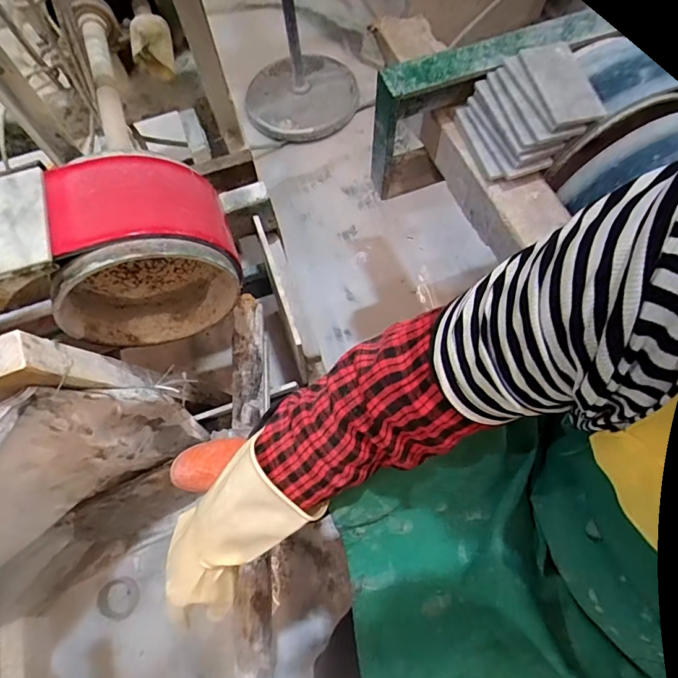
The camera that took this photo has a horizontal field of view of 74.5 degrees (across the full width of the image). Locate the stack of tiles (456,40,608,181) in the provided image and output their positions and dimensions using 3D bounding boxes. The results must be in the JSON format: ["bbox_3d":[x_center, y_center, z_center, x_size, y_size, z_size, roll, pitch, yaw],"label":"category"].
[{"bbox_3d":[0.294,-0.356,0.689,0.175,0.075,0.172,-18,71,-4],"label":"stack of tiles"}]

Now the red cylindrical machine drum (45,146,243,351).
[{"bbox_3d":[-0.310,-0.127,0.706,0.273,0.280,0.167,-21,71,-5],"label":"red cylindrical machine drum"}]

